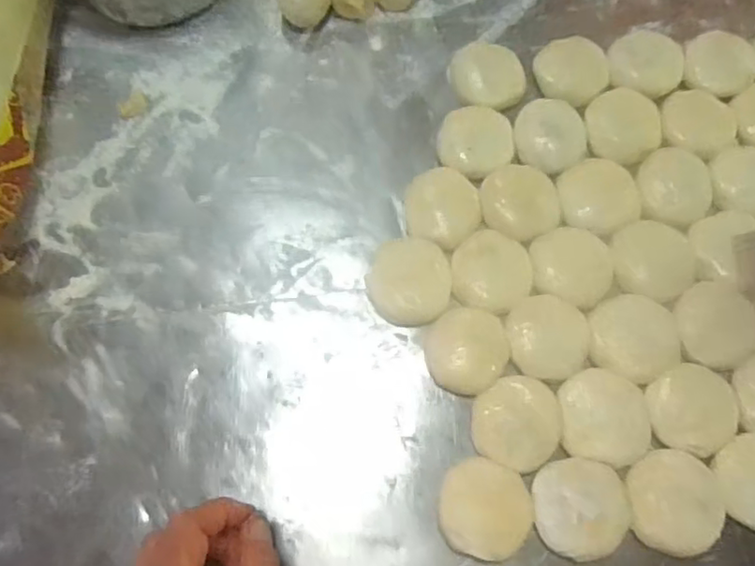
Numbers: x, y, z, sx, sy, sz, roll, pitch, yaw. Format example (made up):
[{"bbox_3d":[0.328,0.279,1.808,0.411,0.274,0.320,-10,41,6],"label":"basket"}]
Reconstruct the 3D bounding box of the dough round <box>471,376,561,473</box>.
[{"bbox_3d":[0.093,0.094,0.436,0.057,0.018,0.060,0,72,1],"label":"dough round"}]

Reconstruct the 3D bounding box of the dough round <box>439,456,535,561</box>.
[{"bbox_3d":[0.070,0.146,0.418,0.058,0.019,0.057,0,72,1],"label":"dough round"}]

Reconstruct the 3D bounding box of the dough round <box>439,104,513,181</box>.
[{"bbox_3d":[0.076,-0.107,0.505,0.056,0.020,0.062,0,72,1],"label":"dough round"}]

